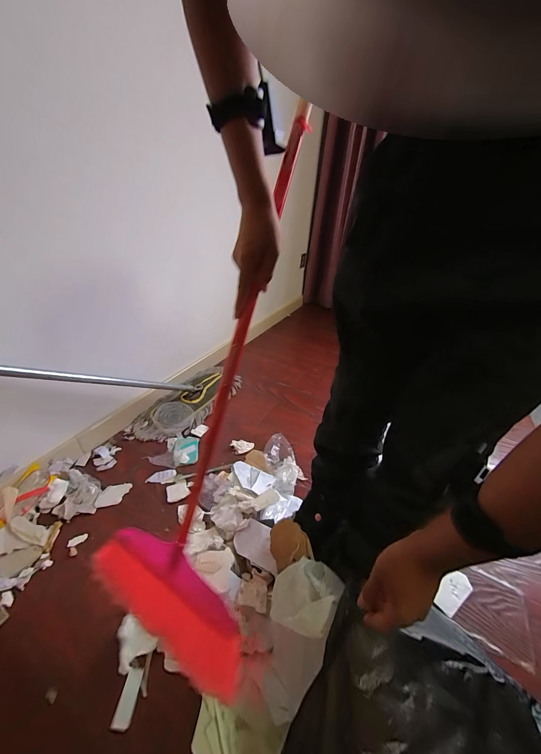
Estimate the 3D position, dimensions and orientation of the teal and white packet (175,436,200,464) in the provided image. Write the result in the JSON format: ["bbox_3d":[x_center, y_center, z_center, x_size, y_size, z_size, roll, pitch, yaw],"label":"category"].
[{"bbox_3d":[-0.274,0.237,0.917,0.072,0.008,0.106,-2,34,-9],"label":"teal and white packet"}]

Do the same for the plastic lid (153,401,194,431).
[{"bbox_3d":[-0.354,0.138,1.020,0.127,0.021,0.136,7,44,-7],"label":"plastic lid"}]

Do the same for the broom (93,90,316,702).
[{"bbox_3d":[-0.088,0.022,0.456,0.287,0.858,0.053,15,2,15],"label":"broom"}]

